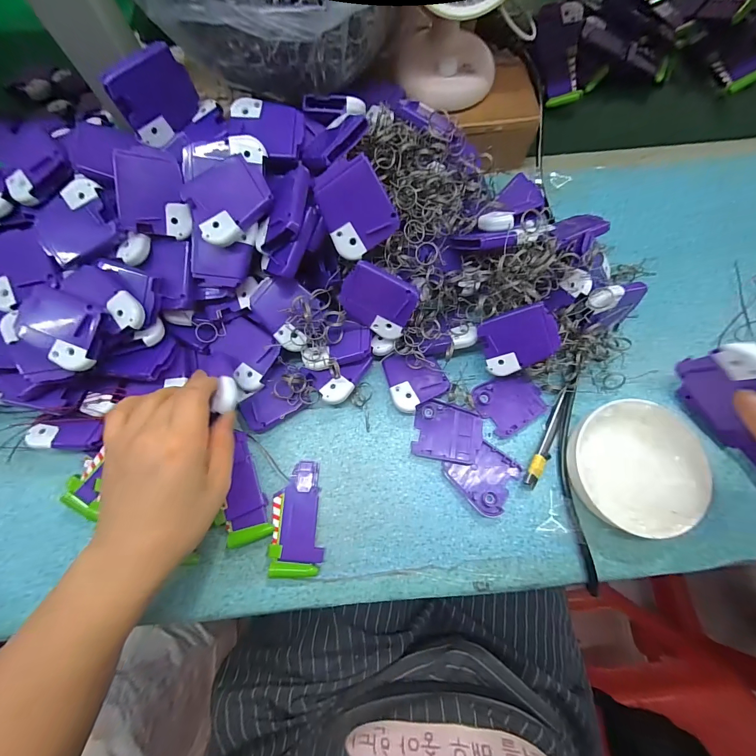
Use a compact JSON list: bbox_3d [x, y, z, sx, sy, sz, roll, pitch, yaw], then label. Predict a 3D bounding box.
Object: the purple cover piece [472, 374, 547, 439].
[{"bbox_3d":[0.123,0.022,0.321,0.059,0.006,0.051,-29,75,-8],"label":"purple cover piece"}]

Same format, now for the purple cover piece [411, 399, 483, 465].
[{"bbox_3d":[0.063,0.049,0.310,0.059,0.007,0.050,10,73,4],"label":"purple cover piece"}]

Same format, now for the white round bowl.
[{"bbox_3d":[0.215,0.072,0.290,0.106,0.025,0.106,0,73,1],"label":"white round bowl"}]

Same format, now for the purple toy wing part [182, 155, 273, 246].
[{"bbox_3d":[-0.114,-0.136,0.264,0.059,0.011,0.048,-35,97,-2],"label":"purple toy wing part"}]

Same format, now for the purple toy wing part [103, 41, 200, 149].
[{"bbox_3d":[-0.171,-0.219,0.267,0.014,0.048,0.060,40,78,12],"label":"purple toy wing part"}]

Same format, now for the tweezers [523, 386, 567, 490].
[{"bbox_3d":[0.151,0.053,0.303,0.014,0.013,0.092,29,76,9],"label":"tweezers"}]

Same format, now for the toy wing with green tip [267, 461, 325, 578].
[{"bbox_3d":[-0.068,0.118,0.290,0.042,0.011,0.089,1,73,1],"label":"toy wing with green tip"}]

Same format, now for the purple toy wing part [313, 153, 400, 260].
[{"bbox_3d":[-0.017,-0.126,0.257,0.051,0.004,0.060,-32,119,6],"label":"purple toy wing part"}]

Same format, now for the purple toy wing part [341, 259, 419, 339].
[{"bbox_3d":[-0.001,-0.064,0.288,0.060,0.052,0.007,27,41,-3],"label":"purple toy wing part"}]

